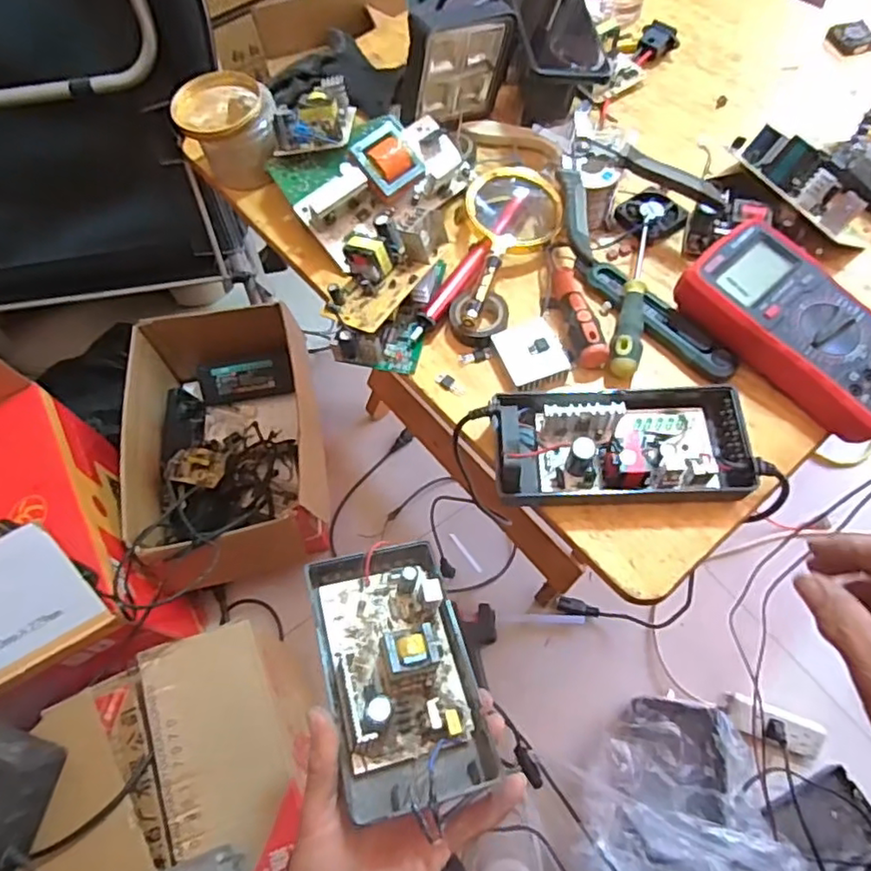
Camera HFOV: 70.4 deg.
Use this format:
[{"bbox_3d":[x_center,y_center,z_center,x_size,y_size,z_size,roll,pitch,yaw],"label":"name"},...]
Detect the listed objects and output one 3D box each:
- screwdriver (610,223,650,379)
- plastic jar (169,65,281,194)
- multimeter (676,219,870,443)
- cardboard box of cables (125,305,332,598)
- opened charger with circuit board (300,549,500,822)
[{"bbox_3d":[0.165,-0.113,0.513,0.021,0.023,0.142,13,65,10],"label":"screwdriver"},{"bbox_3d":[-0.197,-0.294,0.604,0.089,0.078,0.087,-1,63,3],"label":"plastic jar"},{"bbox_3d":[0.282,-0.081,0.479,0.094,0.046,0.185,-34,66,-13],"label":"multimeter"},{"bbox_3d":[-0.322,0.025,0.983,0.278,0.192,0.474,-10,63,-2],"label":"cardboard box of cables"},{"bbox_3d":[-0.026,0.154,0.412,0.093,0.049,0.166,-16,63,-5],"label":"opened charger with circuit board"}]

